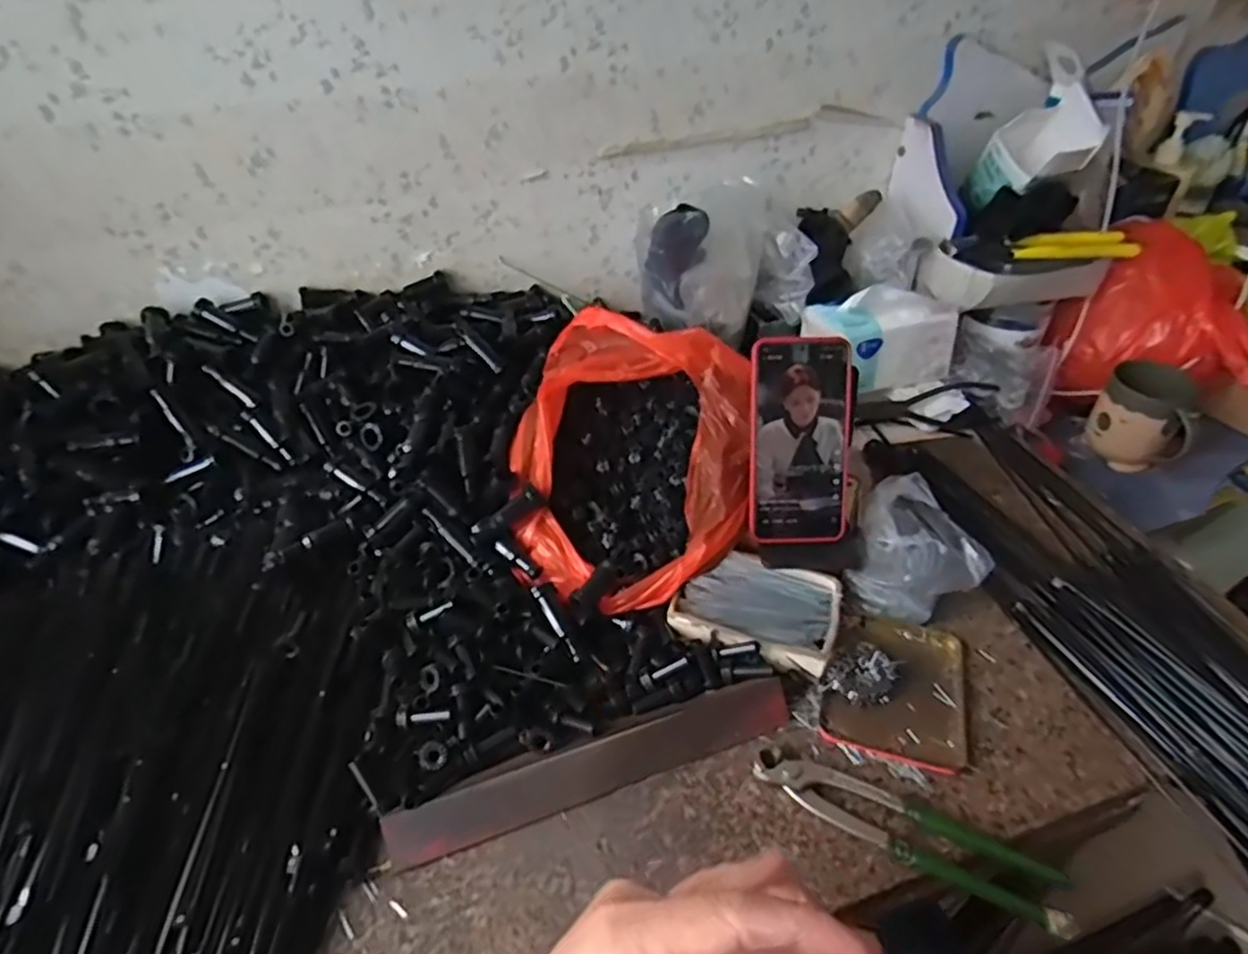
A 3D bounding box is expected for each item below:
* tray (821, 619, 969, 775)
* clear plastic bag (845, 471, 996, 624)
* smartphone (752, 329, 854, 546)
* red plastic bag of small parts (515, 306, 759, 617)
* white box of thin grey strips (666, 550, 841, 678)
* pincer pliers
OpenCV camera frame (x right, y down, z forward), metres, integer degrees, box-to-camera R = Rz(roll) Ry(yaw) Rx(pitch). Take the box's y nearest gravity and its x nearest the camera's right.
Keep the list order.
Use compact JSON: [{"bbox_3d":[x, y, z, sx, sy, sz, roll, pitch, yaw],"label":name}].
[{"bbox_3d":[0.207,0.155,0.522,0.099,0.018,0.123,13,44,14],"label":"tray"},{"bbox_3d":[0.250,0.065,0.588,0.108,0.060,0.113,23,47,24],"label":"clear plastic bag"},{"bbox_3d":[0.141,-0.029,0.552,0.078,0.162,0.014,-3,10,-2],"label":"smartphone"},{"bbox_3d":[0.004,-0.018,0.587,0.201,0.140,0.244,4,43,4],"label":"red plastic bag of small parts"},{"bbox_3d":[0.106,0.105,0.557,0.123,0.025,0.085,12,44,13],"label":"white box of thin grey strips"},{"bbox_3d":[0.182,0.224,0.447,0.190,0.015,0.044,22,47,23],"label":"pincer pliers"}]

